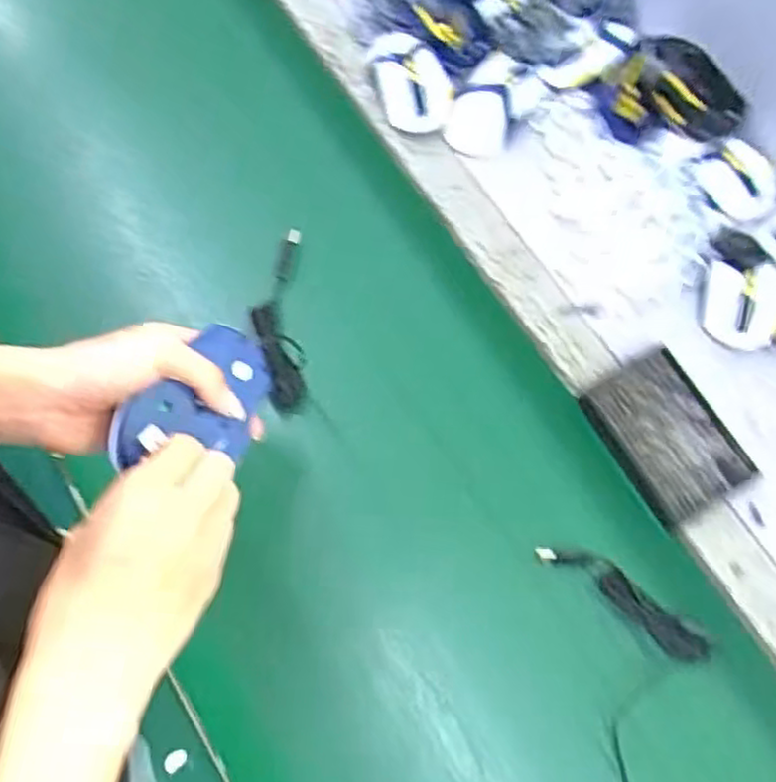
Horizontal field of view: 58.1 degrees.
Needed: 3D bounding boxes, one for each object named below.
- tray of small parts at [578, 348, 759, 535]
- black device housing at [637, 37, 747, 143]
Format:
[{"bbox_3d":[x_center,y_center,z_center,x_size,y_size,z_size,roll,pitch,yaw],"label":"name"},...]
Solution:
[{"bbox_3d":[0.236,0.041,0.603,0.096,0.022,0.134,-32,79,-7],"label":"tray of small parts"},{"bbox_3d":[0.289,-0.290,0.671,0.068,0.032,0.120,-38,77,-14],"label":"black device housing"}]

